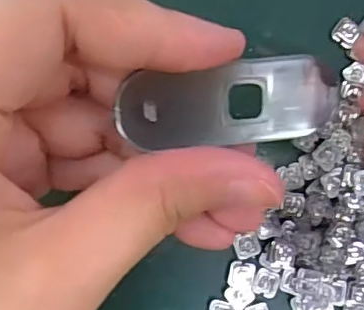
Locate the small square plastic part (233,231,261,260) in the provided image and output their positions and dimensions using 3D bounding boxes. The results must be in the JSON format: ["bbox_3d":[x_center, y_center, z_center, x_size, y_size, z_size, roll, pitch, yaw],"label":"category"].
[{"bbox_3d":[0.026,0.035,0.220,0.010,0.004,0.009,-20,90,-9],"label":"small square plastic part"}]

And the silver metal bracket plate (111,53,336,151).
[{"bbox_3d":[0.012,-0.012,0.129,0.049,0.007,0.018,-6,89,-12],"label":"silver metal bracket plate"}]

